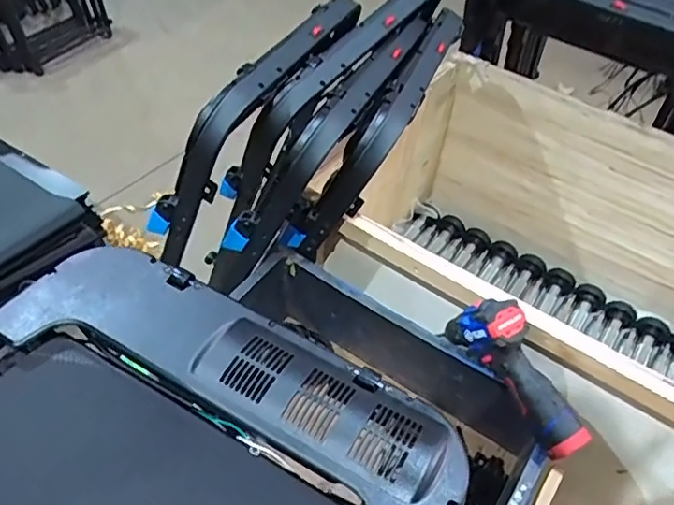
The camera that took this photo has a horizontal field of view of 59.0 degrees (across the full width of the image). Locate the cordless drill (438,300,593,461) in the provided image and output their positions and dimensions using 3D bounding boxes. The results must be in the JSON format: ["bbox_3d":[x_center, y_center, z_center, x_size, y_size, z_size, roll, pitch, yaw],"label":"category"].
[{"bbox_3d":[0.225,0.156,0.748,0.058,0.132,0.209,-25,70,-29],"label":"cordless drill"}]

